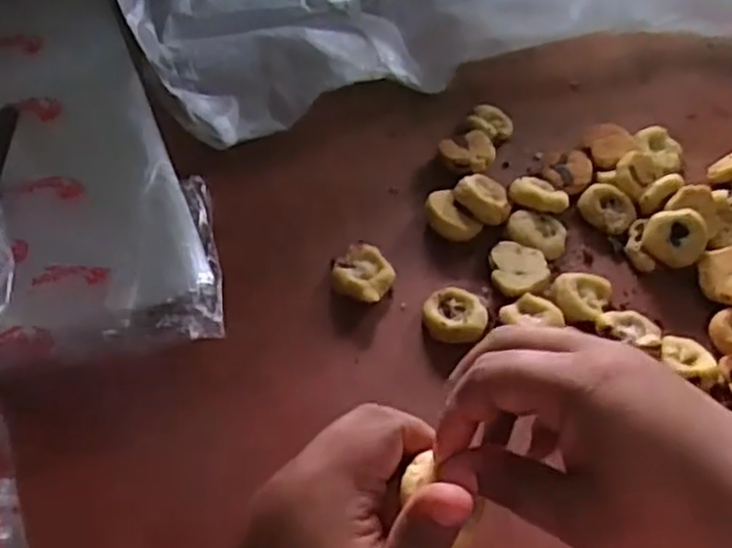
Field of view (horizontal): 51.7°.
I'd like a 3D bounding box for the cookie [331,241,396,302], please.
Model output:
[{"bbox_3d":[-0.002,0.001,0.479,0.039,0.014,0.039,3,52,-4],"label":"cookie"}]

